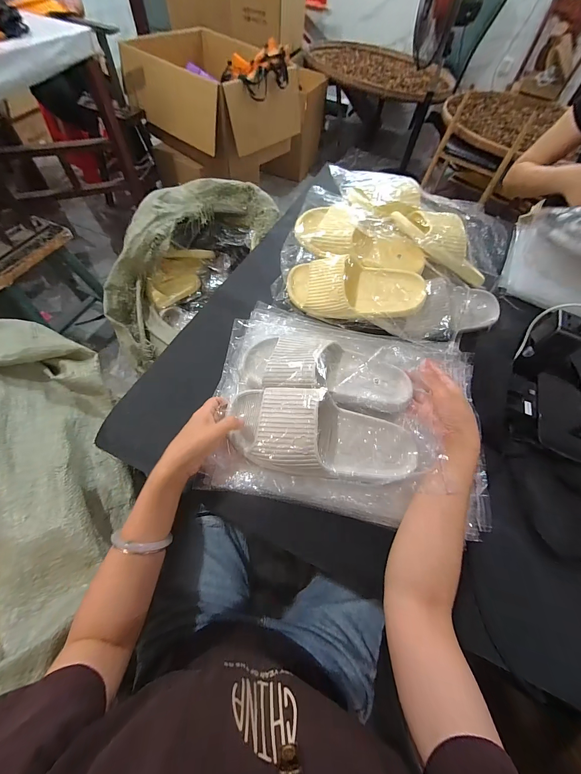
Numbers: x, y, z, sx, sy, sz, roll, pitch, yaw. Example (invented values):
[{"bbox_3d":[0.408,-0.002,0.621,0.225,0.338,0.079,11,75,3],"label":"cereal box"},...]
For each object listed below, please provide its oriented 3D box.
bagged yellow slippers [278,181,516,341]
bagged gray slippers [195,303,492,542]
[{"bbox_3d":[0.205,-0.244,0.542,0.436,0.137,0.287,10,61,1],"label":"bagged yellow slippers"},{"bbox_3d":[0.084,0.010,0.437,0.395,0.080,0.322,11,61,2],"label":"bagged gray slippers"}]

